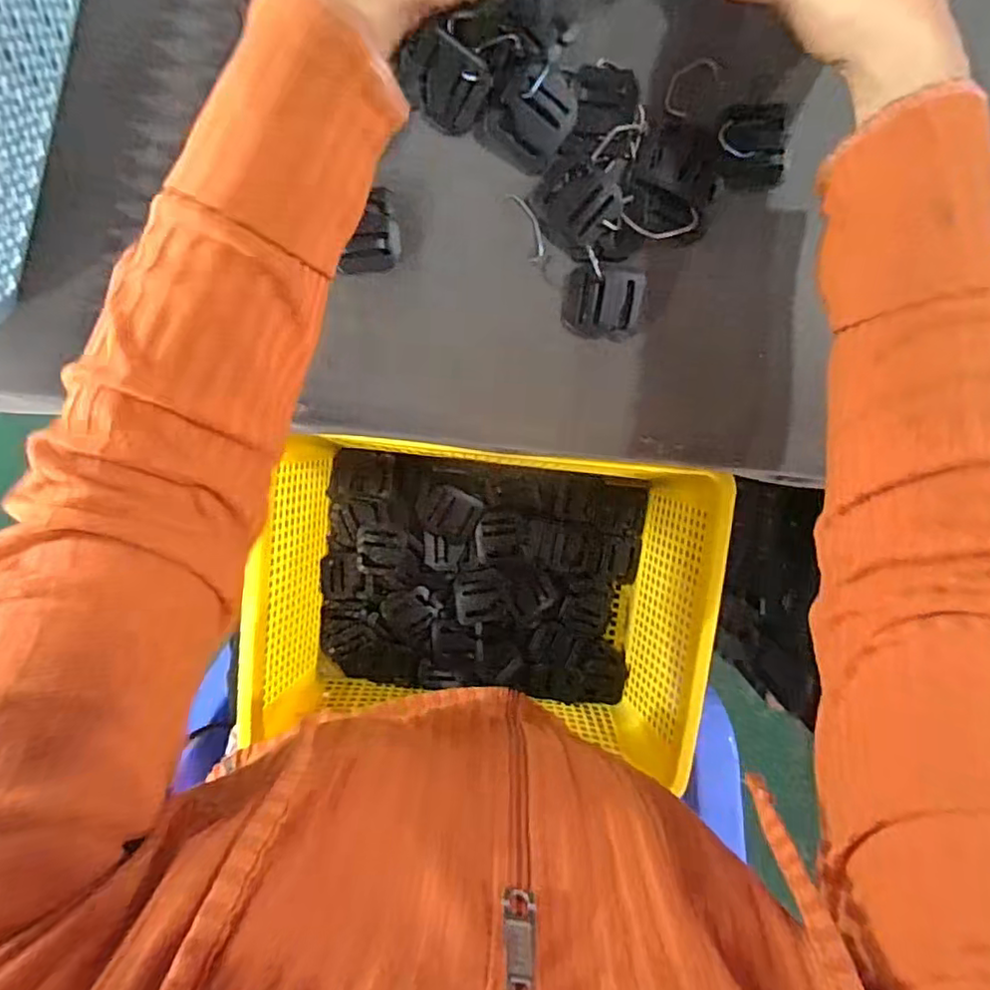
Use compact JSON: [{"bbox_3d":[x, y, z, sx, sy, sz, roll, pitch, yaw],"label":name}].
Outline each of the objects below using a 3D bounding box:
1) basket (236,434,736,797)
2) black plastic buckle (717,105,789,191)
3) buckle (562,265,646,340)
[{"bbox_3d":[-0.010,0.069,0.435,0.296,0.107,0.205,6,98,-4],"label":"basket"},{"bbox_3d":[0.137,-0.185,0.328,0.037,0.004,0.041,-4,99,-3],"label":"black plastic buckle"},{"bbox_3d":[0.061,-0.108,0.346,0.044,0.009,0.037,3,99,-4],"label":"buckle"}]

